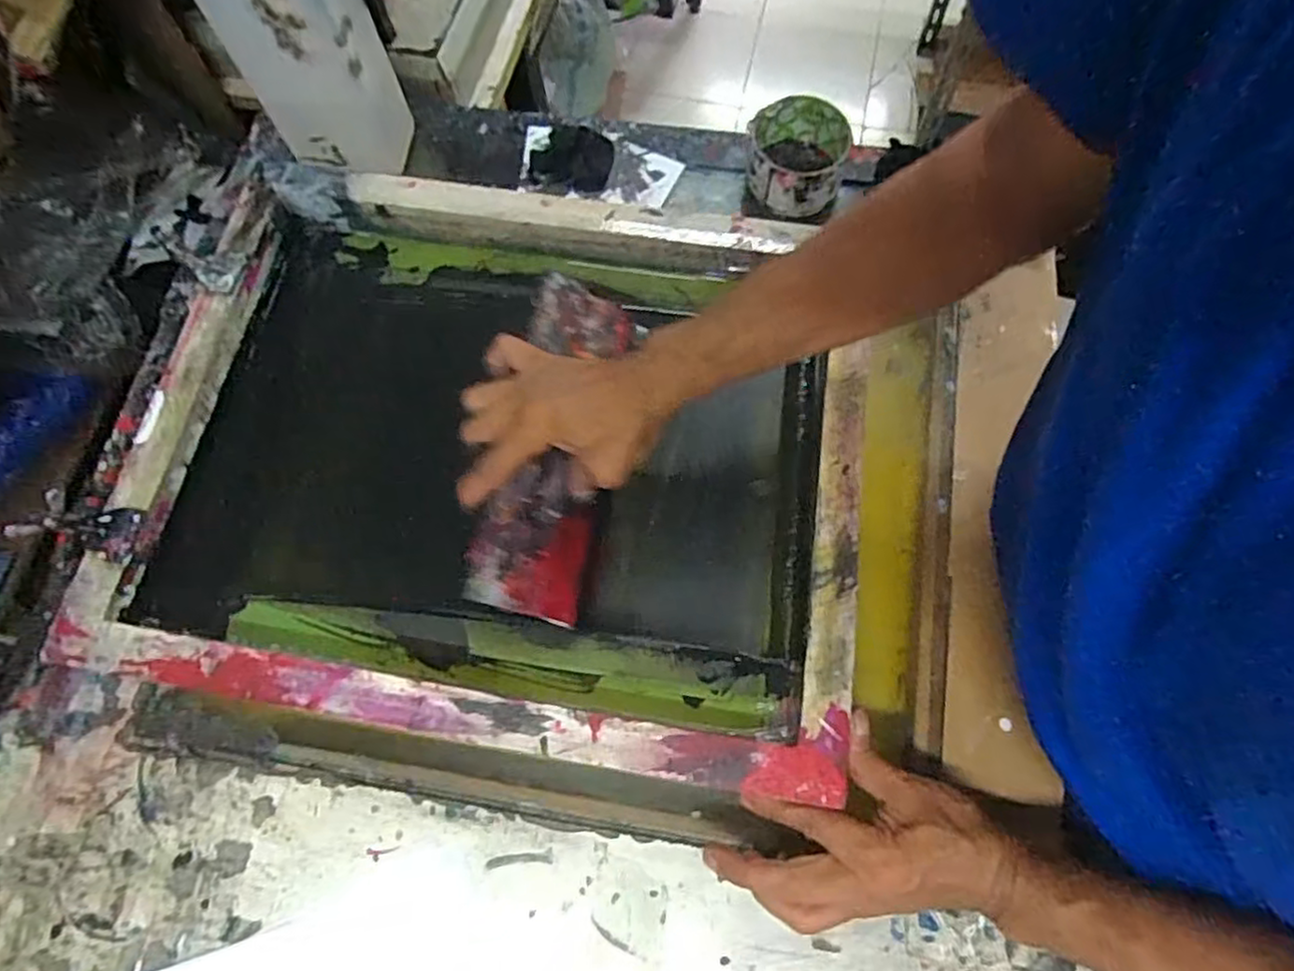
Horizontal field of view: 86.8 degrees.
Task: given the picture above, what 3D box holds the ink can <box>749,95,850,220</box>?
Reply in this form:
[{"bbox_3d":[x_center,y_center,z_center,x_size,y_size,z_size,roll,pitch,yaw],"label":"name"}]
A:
[{"bbox_3d":[0.126,-0.276,0.587,0.074,0.058,0.082,17,71,6],"label":"ink can"}]

